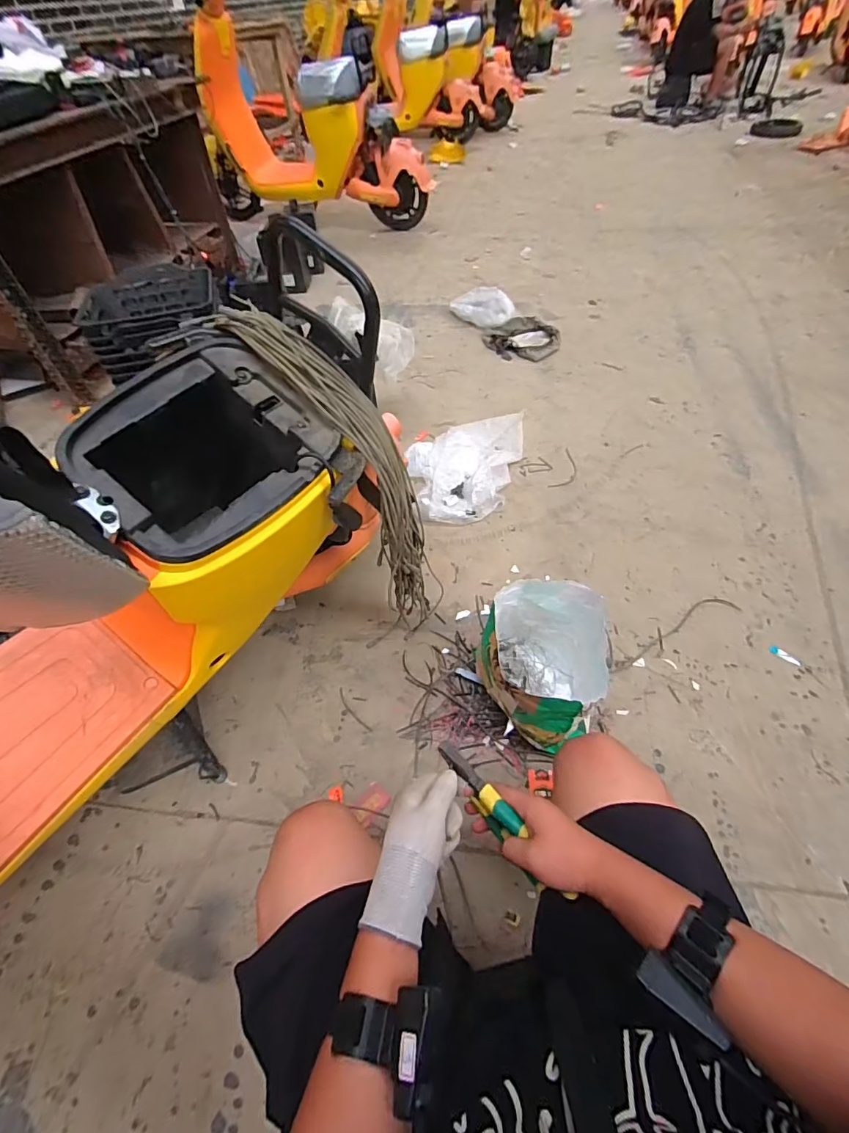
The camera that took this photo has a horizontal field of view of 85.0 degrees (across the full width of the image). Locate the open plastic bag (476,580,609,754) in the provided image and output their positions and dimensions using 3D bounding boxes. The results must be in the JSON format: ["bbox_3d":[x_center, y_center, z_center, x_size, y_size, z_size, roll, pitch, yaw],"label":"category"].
[{"bbox_3d":[0.207,0.191,0.856,0.203,0.254,0.256,2,53,5],"label":"open plastic bag"}]

